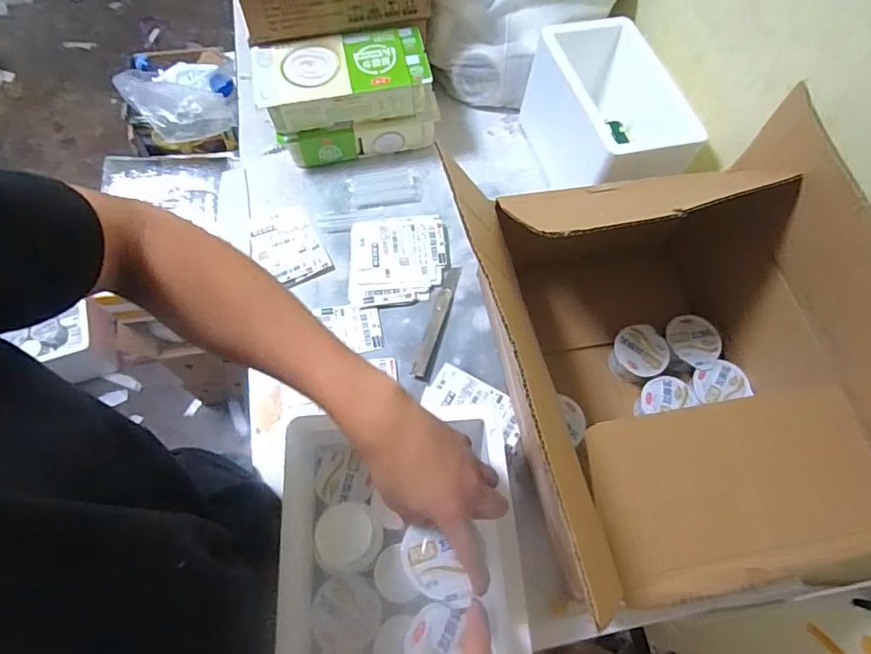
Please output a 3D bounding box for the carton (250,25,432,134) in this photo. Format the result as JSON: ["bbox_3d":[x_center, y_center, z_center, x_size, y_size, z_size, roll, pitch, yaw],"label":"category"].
[{"bbox_3d":[-0.138,-0.365,0.775,0.245,0.071,0.117,-8,64,-5],"label":"carton"}]

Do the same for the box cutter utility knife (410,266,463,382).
[{"bbox_3d":[0.001,-0.008,0.721,0.024,0.004,0.177,16,67,3],"label":"box cutter utility knife"}]

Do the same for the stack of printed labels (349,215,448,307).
[{"bbox_3d":[-0.054,-0.099,0.763,0.140,0.021,0.139,-3,64,-3],"label":"stack of printed labels"}]

